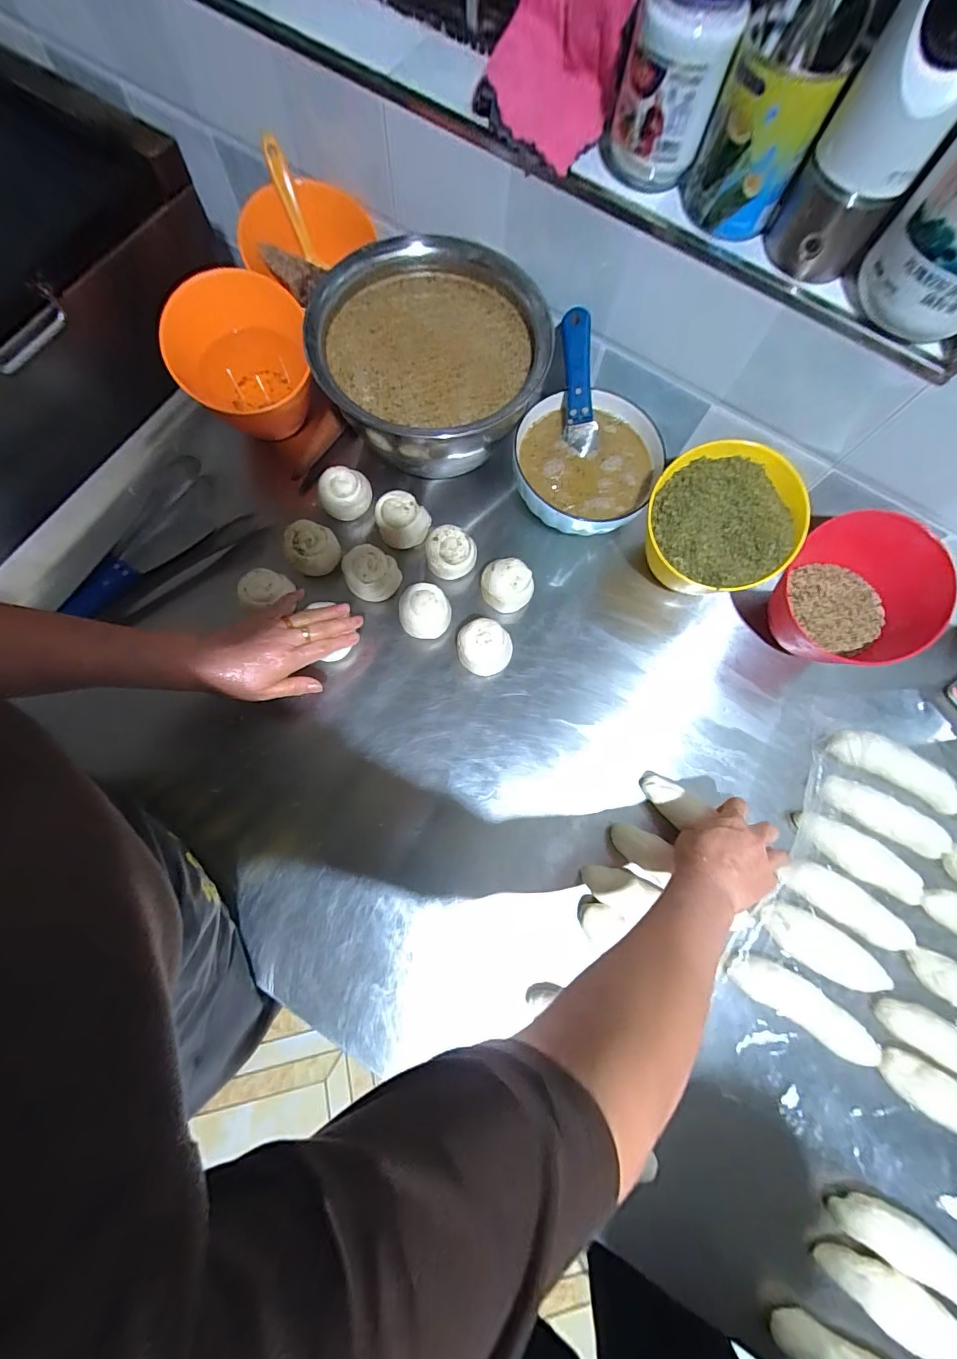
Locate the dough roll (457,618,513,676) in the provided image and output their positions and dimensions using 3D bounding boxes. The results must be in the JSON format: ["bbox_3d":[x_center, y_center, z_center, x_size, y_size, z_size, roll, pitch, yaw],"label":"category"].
[{"bbox_3d":[0.007,-0.035,0.527,0.060,0.052,0.053,13,76,0],"label":"dough roll"}]

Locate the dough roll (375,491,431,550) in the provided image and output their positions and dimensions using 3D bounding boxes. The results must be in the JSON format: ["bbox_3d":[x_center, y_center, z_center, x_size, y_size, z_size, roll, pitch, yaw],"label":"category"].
[{"bbox_3d":[-0.091,-0.195,0.556,0.064,0.047,0.051,-16,78,-7],"label":"dough roll"}]

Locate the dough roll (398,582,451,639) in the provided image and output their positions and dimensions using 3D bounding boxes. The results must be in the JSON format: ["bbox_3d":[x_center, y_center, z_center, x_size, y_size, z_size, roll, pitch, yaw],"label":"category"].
[{"bbox_3d":[-0.061,-0.075,0.534,0.054,0.058,0.053,1,77,-3],"label":"dough roll"}]

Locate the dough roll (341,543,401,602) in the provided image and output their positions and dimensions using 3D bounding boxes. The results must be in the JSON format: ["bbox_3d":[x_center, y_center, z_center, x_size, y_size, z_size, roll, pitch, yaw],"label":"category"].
[{"bbox_3d":[-0.126,-0.125,0.543,0.062,0.057,0.058,-26,79,-8],"label":"dough roll"}]

